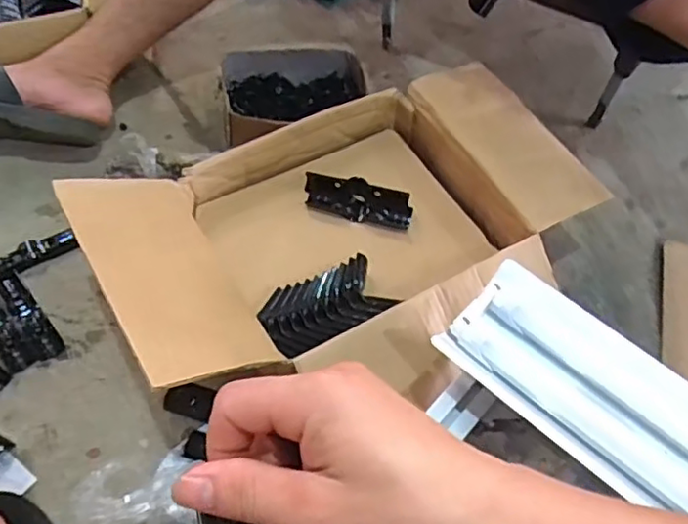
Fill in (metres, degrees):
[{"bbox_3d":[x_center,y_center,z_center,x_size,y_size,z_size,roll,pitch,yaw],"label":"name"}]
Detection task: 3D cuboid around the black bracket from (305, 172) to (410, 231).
[{"bbox_3d":[0.018,-0.076,0.788,0.133,0.022,0.049,9,56,2],"label":"black bracket"}]

